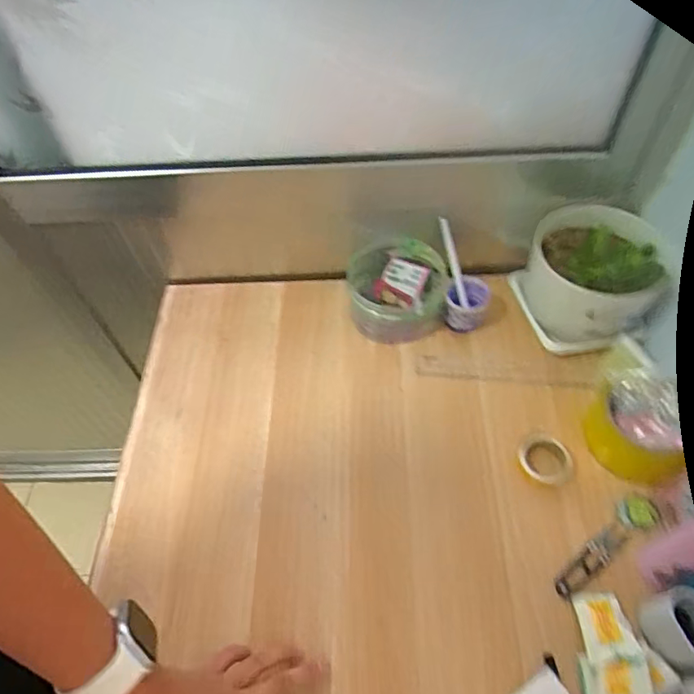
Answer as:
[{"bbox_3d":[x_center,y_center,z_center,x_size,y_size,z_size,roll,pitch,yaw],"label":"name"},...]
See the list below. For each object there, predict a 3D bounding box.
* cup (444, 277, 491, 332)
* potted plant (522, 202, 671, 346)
[{"bbox_3d":[0.146,-0.054,0.636,0.050,0.047,0.063,7,56,10],"label":"cup"},{"bbox_3d":[0.278,-0.086,0.595,0.138,0.133,0.135,6,56,10],"label":"potted plant"}]

